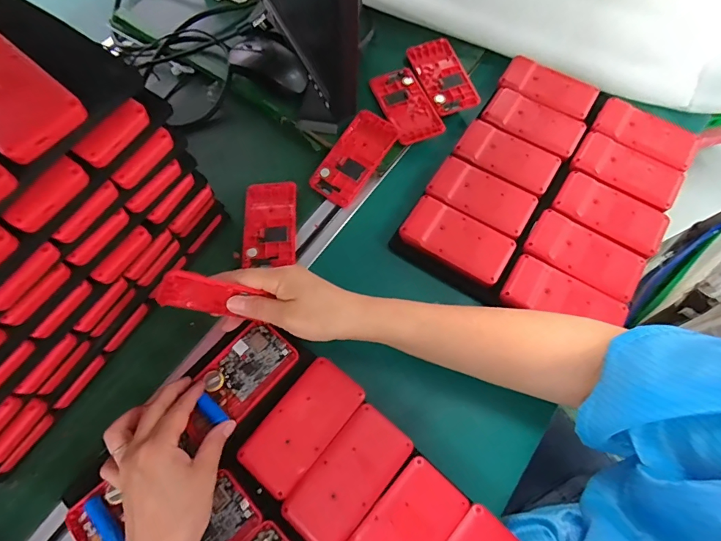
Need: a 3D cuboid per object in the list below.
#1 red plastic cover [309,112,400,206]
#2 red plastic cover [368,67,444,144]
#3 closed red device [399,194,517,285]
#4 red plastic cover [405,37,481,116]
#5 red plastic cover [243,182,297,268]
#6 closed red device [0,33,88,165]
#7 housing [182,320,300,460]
[{"bbox_3d":[-0.009,-0.139,0.520,0.062,0.016,0.118,33,85,12],"label":"red plastic cover"},{"bbox_3d":[0.060,-0.216,0.543,0.064,0.009,0.119,-17,68,-9],"label":"red plastic cover"},{"bbox_3d":[0.108,-0.031,0.478,0.118,0.033,0.062,30,71,13],"label":"closed red device"},{"bbox_3d":[0.110,-0.260,0.558,0.063,0.008,0.115,-18,71,-4],"label":"red plastic cover"},{"bbox_3d":[-0.108,-0.058,0.501,0.061,0.008,0.107,-4,67,-1],"label":"red plastic cover"},{"bbox_3d":[-0.266,-0.134,0.304,0.125,0.019,0.061,37,72,15],"label":"closed red device"},{"bbox_3d":[-0.127,0.111,0.413,0.064,0.013,0.128,41,74,13],"label":"housing"}]

